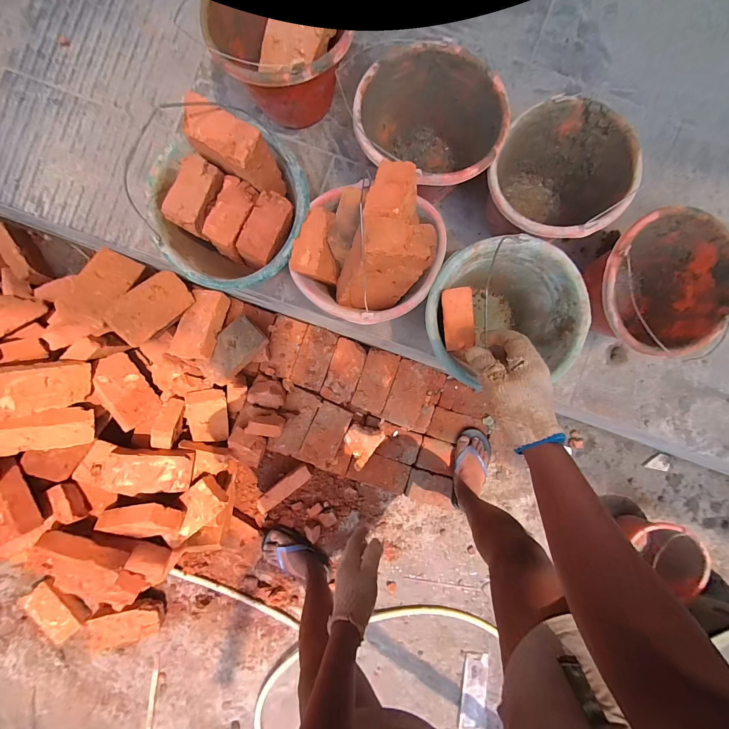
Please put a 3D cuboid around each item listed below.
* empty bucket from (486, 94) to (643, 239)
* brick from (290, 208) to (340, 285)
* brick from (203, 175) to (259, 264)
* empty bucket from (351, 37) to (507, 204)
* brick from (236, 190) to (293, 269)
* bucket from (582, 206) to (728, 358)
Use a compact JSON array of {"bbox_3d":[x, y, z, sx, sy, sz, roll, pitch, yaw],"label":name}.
[{"bbox_3d":[0.353,-0.335,0.634,0.233,0.168,0.238,0,89,-1],"label":"empty bucket"},{"bbox_3d":[-0.081,-0.192,0.544,0.067,0.085,0.099,2,89,-1],"label":"brick"},{"bbox_3d":[-0.210,-0.237,0.524,0.054,0.049,0.103,34,94,-16],"label":"brick"},{"bbox_3d":[0.114,-0.419,0.632,0.255,0.172,0.218,27,89,0],"label":"empty bucket"},{"bbox_3d":[-0.155,-0.212,0.516,0.056,0.040,0.110,27,89,0],"label":"brick"},{"bbox_3d":[0.541,-0.149,0.647,0.248,0.169,0.263,0,89,-1],"label":"bucket"}]

